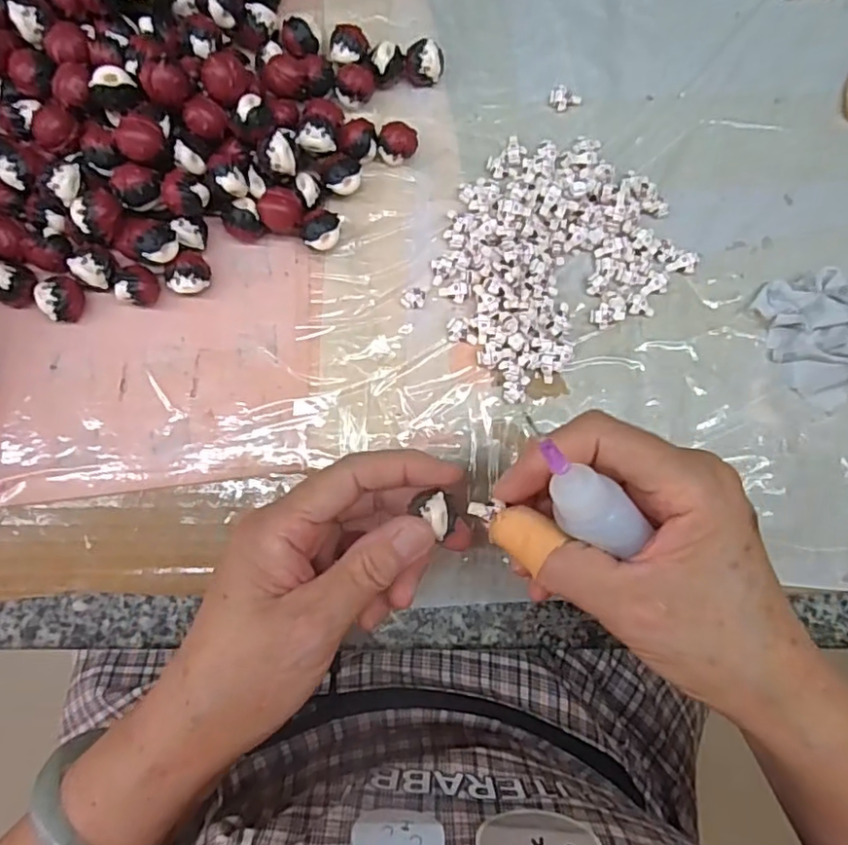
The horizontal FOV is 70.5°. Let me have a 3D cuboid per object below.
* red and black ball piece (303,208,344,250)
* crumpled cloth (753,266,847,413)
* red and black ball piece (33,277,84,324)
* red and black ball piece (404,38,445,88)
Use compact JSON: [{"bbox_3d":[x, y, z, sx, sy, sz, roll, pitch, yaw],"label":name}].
[{"bbox_3d":[-0.050,-0.092,0.295,0.017,0.018,0.018,12,82,-4],"label":"red and black ball piece"},{"bbox_3d":[0.207,-0.043,0.309,0.049,0.026,0.070,-14,85,-7],"label":"crumpled cloth"},{"bbox_3d":[-0.169,-0.057,0.280,0.017,0.017,0.020,15,82,-4],"label":"red and black ball piece"},{"bbox_3d":[0.000,-0.186,0.313,0.020,0.019,0.016,10,82,-4],"label":"red and black ball piece"}]

